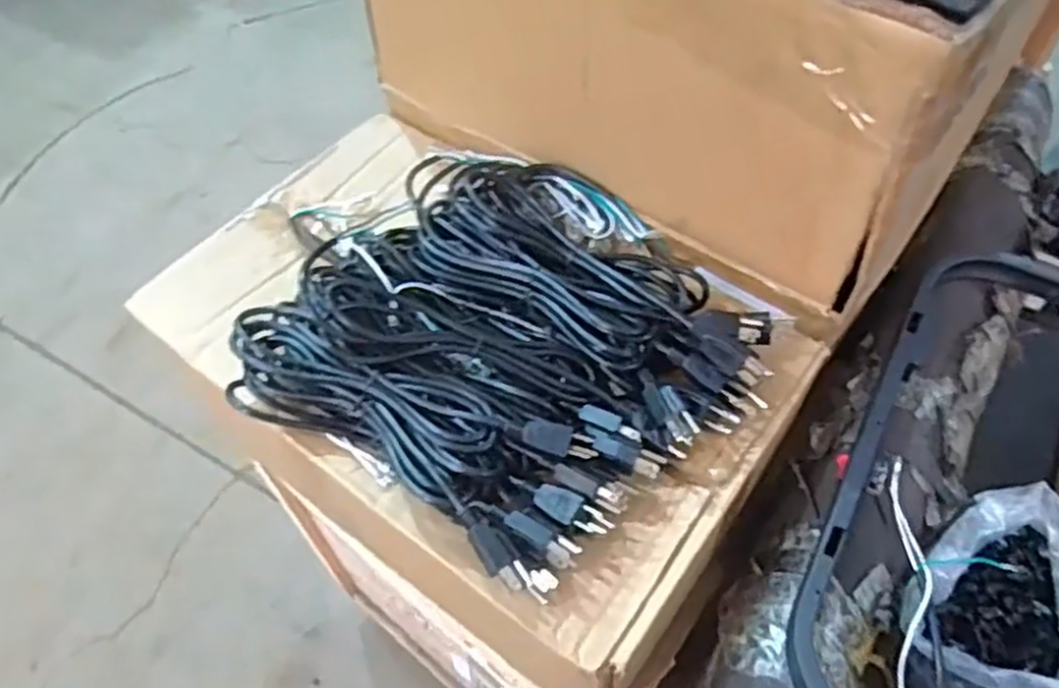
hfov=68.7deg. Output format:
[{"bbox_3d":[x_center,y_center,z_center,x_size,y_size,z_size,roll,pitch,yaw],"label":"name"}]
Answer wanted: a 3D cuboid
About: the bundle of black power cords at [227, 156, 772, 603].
[{"bbox_3d":[-0.025,-0.016,0.659,0.408,0.064,0.344,29,61,20],"label":"bundle of black power cords"}]

